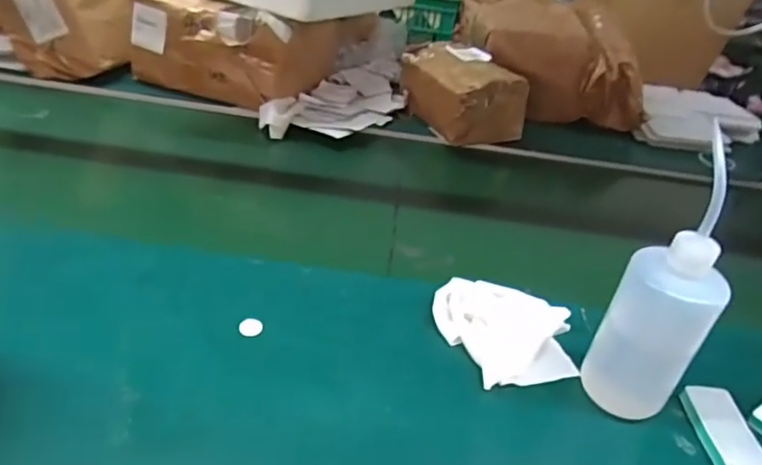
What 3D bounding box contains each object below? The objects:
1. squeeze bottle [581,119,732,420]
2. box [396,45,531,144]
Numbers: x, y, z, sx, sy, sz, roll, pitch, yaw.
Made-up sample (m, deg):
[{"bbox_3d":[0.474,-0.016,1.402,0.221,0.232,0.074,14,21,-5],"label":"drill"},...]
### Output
[{"bbox_3d":[0.239,0.057,0.481,0.076,0.231,0.073,27,39,26],"label":"squeeze bottle"},{"bbox_3d":[0.140,-0.255,1.016,0.135,0.104,0.213,-9,37,-24],"label":"box"}]

